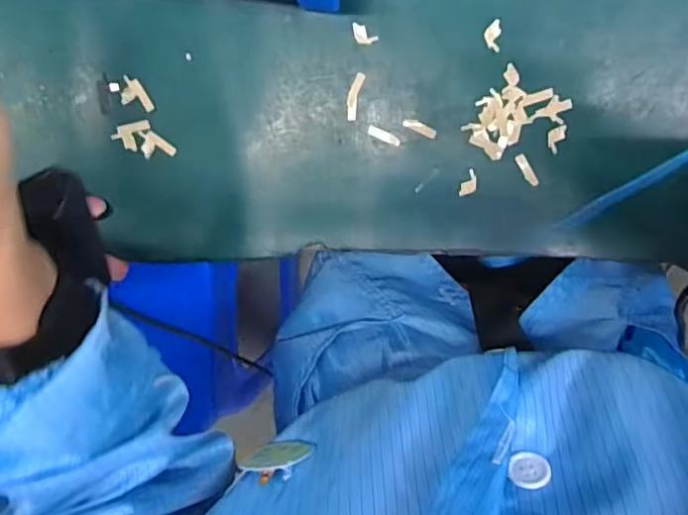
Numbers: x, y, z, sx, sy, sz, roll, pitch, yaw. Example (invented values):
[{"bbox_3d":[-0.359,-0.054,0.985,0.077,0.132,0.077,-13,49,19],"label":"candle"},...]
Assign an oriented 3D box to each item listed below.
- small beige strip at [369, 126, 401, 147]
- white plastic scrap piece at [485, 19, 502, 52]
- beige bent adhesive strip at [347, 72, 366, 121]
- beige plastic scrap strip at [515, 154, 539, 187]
[{"bbox_3d":[0.026,-0.078,0.358,0.022,0.004,0.006,24,100,0],"label":"small beige strip"},{"bbox_3d":[0.091,-0.136,0.341,0.010,0.004,0.018,4,99,4],"label":"white plastic scrap piece"},{"bbox_3d":[0.007,-0.103,0.354,0.007,0.004,0.029,13,100,2],"label":"beige bent adhesive strip"},{"bbox_3d":[0.117,-0.055,0.355,0.006,0.004,0.023,-30,96,8],"label":"beige plastic scrap strip"}]

